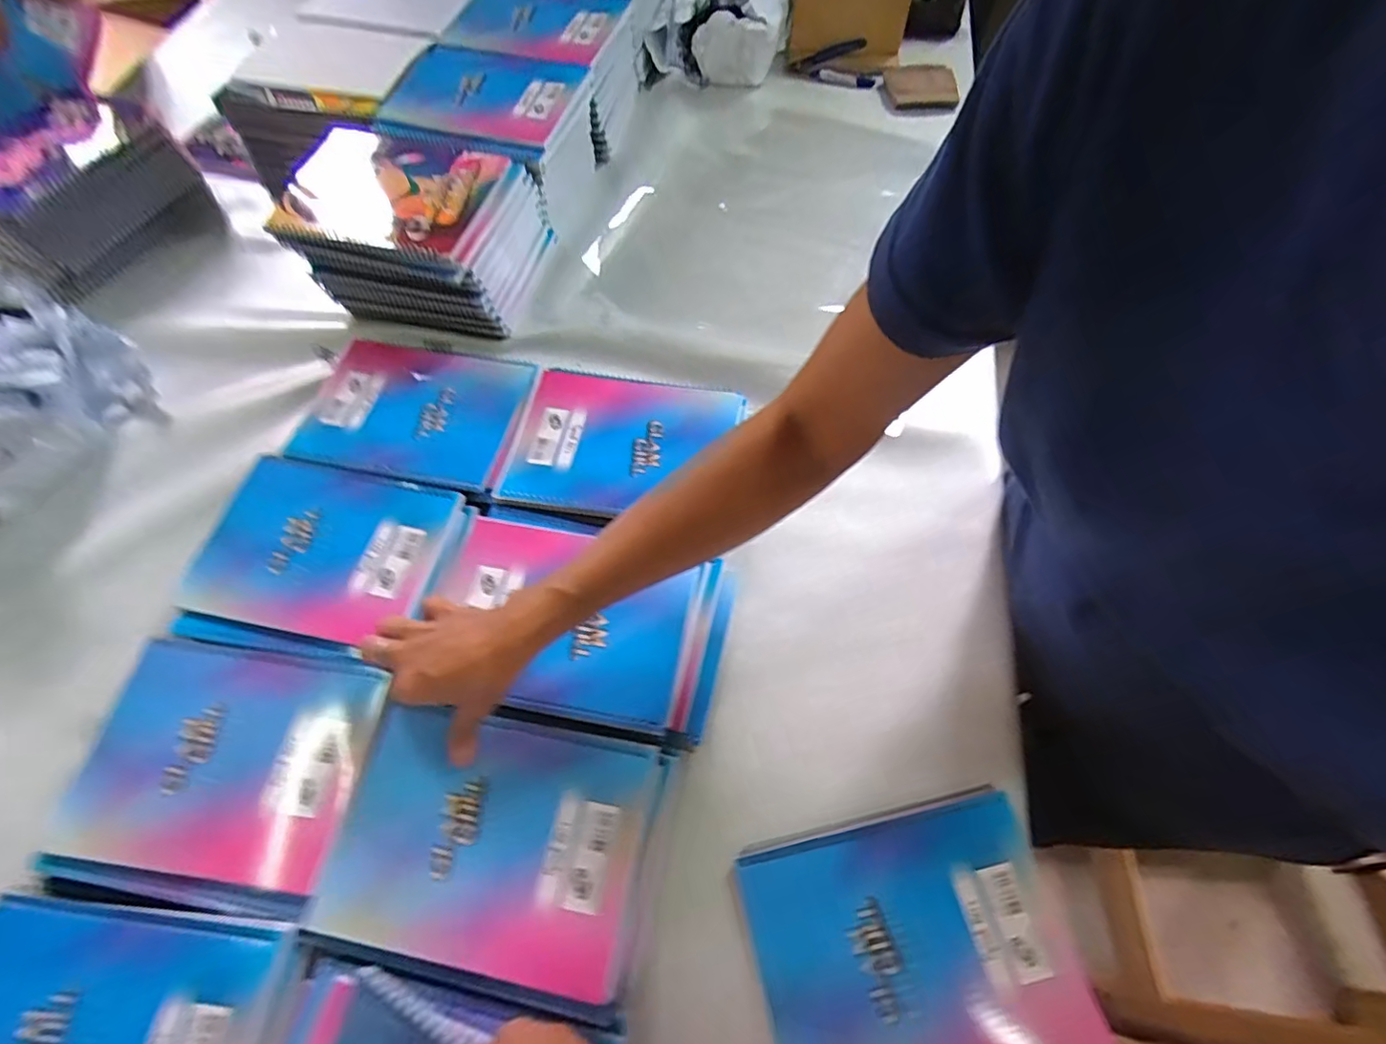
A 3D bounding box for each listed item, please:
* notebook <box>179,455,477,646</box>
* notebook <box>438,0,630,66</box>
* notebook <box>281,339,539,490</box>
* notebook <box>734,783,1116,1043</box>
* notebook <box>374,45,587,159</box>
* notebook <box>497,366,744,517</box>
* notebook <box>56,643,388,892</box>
[{"bbox_3d":[-0.306,0.022,0.496,0.212,0.009,0.144,10,64,7],"label":"notebook"},{"bbox_3d":[-0.207,-0.622,0.721,0.229,0.017,0.165,16,64,10],"label":"notebook"},{"bbox_3d":[-0.268,-0.113,0.560,0.209,0.009,0.150,10,63,7],"label":"notebook"},{"bbox_3d":[0.139,0.270,0.376,0.194,0.017,0.147,-12,62,-5],"label":"notebook"},{"bbox_3d":[-0.239,-0.472,0.651,0.212,0.013,0.171,15,63,9],"label":"notebook"},{"bbox_3d":[-0.067,-0.076,0.536,0.196,0.008,0.147,9,63,6],"label":"notebook"},{"bbox_3d":[-0.335,0.165,0.417,0.197,0.009,0.146,6,62,5],"label":"notebook"}]

